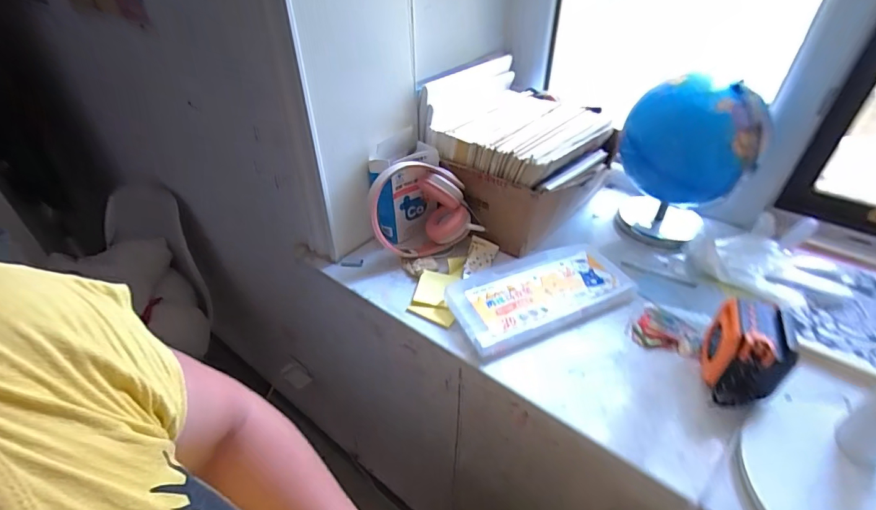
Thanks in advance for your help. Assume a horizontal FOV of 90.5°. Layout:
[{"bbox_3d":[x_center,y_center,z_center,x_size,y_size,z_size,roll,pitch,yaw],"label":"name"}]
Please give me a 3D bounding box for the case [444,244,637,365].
[{"bbox_3d":[0.159,0.060,0.680,0.283,0.032,0.140,-17,43,-20],"label":"case"}]

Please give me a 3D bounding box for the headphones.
[{"bbox_3d":[-0.023,-0.081,0.746,0.183,0.143,0.094,-3,40,-4],"label":"headphones"}]

